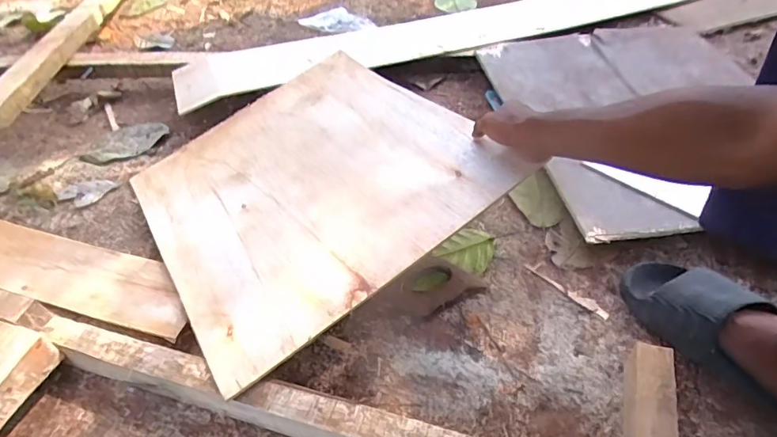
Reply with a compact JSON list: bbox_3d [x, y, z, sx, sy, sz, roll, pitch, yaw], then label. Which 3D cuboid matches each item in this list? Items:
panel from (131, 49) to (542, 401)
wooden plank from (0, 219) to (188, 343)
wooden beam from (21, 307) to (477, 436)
[{"bbox_3d":[-0.131,-0.069,0.759,0.470,0.014,0.538,-35,46,-13],"label":"panel"},{"bbox_3d":[-0.516,0.072,0.744,0.537,0.019,0.109,11,48,16],"label":"wooden plank"},{"bbox_3d":[-0.080,0.224,0.537,0.618,0.063,0.044,10,47,15],"label":"wooden beam"}]

